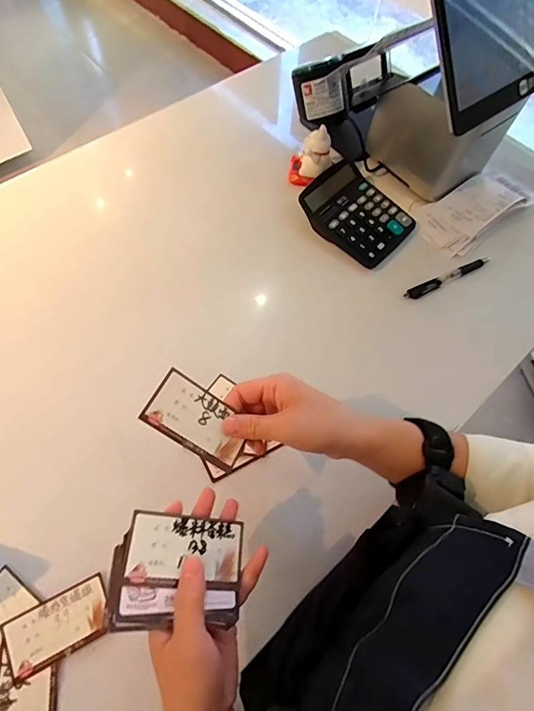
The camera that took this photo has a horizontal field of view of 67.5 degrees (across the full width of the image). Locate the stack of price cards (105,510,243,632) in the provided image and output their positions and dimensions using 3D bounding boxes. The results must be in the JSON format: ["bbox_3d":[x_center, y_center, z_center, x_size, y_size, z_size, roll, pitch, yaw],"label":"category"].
[{"bbox_3d":[-0.065,0.157,0.292,0.089,0.005,0.073,17,57,-21],"label":"stack of price cards"}]

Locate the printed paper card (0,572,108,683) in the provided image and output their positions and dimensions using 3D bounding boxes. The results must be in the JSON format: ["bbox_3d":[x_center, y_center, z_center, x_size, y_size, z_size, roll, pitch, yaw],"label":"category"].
[{"bbox_3d":[-0.184,0.240,0.355,0.086,0.004,0.049,-24,67,-14],"label":"printed paper card"}]

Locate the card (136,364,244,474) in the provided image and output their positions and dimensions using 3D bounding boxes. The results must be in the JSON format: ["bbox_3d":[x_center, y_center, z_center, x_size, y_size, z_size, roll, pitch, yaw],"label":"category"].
[{"bbox_3d":[-0.056,0.054,0.332,0.086,0.004,0.048,37,64,-16],"label":"card"}]

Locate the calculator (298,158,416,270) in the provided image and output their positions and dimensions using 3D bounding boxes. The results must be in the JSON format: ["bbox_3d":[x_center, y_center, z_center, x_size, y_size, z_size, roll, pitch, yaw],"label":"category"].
[{"bbox_3d":[0.125,-0.202,0.565,0.148,0.036,0.117,40,68,16],"label":"calculator"}]

